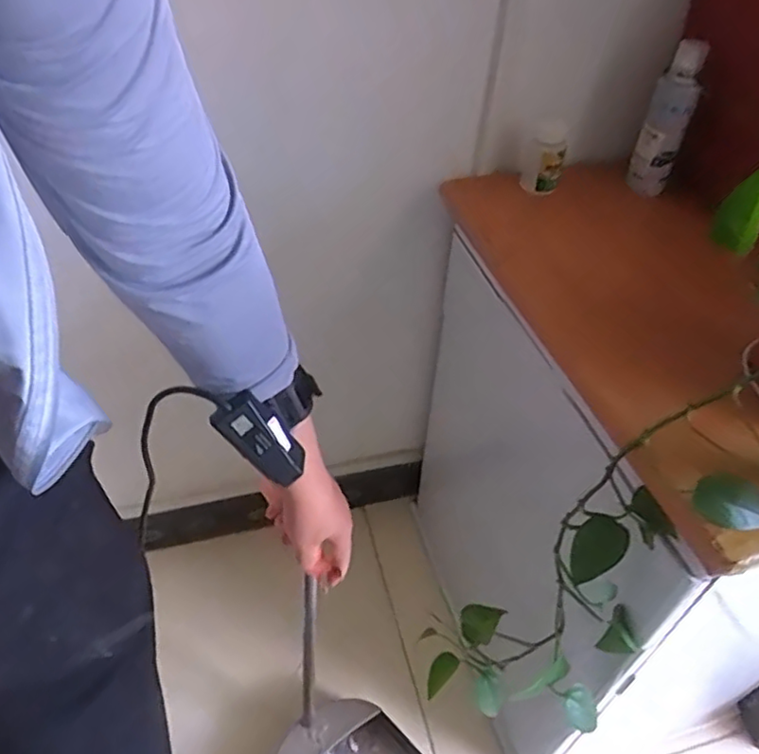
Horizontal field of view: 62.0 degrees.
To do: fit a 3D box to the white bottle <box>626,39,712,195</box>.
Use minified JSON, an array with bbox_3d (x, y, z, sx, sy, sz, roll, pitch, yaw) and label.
[{"bbox_3d":[0.350,-0.310,0.772,0.050,0.165,0.056,21,51,18],"label":"white bottle"}]

